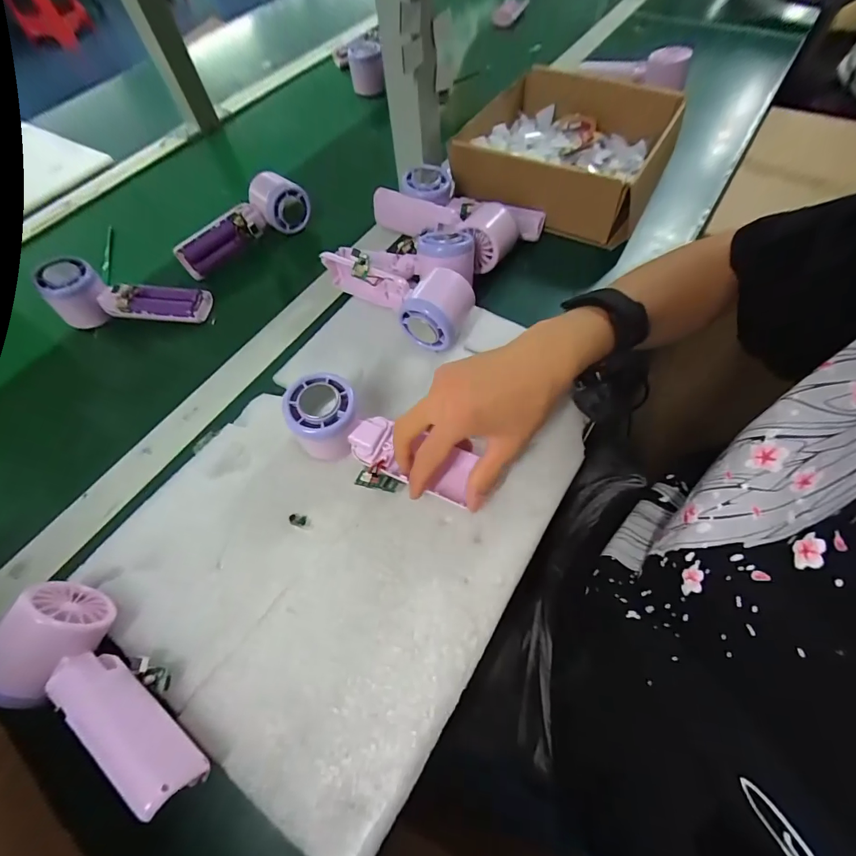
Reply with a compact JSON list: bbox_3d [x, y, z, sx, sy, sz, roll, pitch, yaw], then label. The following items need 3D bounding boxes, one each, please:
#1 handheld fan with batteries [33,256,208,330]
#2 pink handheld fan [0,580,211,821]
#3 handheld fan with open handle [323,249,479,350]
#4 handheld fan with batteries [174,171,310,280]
[{"bbox_3d":[-0.325,-0.142,0.446,0.155,0.072,0.047,-2,61,3],"label":"handheld fan with batteries"},{"bbox_3d":[-0.199,0.159,0.248,0.162,0.054,0.059,25,66,17],"label":"pink handheld fan"},{"bbox_3d":[-0.031,-0.138,0.405,0.165,0.054,0.068,37,70,22],"label":"handheld fan with open handle"},{"bbox_3d":[-0.231,-0.253,0.498,0.161,0.053,0.066,-32,64,-13],"label":"handheld fan with batteries"}]

